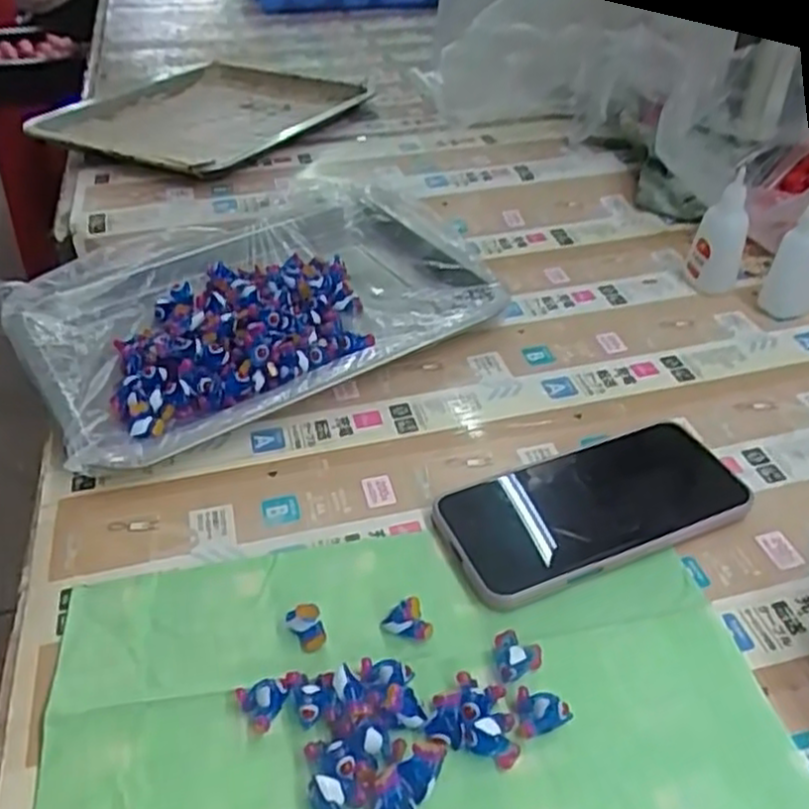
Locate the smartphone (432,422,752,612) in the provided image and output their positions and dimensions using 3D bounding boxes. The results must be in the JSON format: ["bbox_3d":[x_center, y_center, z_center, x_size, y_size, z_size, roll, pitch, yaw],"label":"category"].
[{"bbox_3d":[0.103,0.053,0.406,0.168,0.012,0.076,-16,42,-19],"label":"smartphone"}]

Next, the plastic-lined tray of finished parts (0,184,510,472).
[{"bbox_3d":[-0.106,-0.075,0.541,0.318,0.034,0.237,-24,45,-27],"label":"plastic-lined tray of finished parts"}]

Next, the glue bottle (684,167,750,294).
[{"bbox_3d":[0.236,-0.127,0.570,0.033,0.083,0.033,2,39,2],"label":"glue bottle"}]

